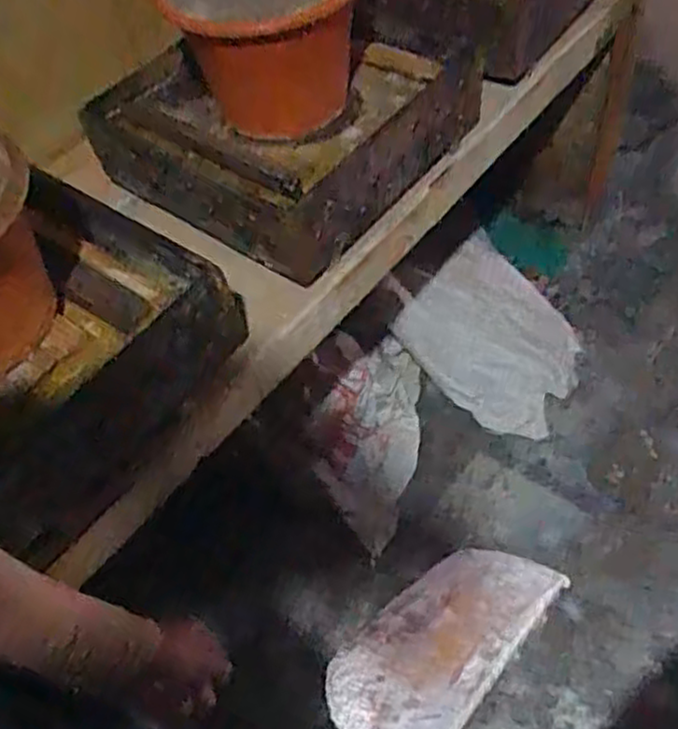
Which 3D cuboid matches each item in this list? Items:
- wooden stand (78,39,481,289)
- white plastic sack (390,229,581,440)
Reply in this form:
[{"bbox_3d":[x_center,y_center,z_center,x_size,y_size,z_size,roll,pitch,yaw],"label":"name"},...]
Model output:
[{"bbox_3d":[-0.081,-0.388,1.178,0.490,0.144,0.446,24,61,24],"label":"wooden stand"},{"bbox_3d":[0.381,-0.055,1.798,0.357,0.059,0.438,-42,76,-7],"label":"white plastic sack"}]

